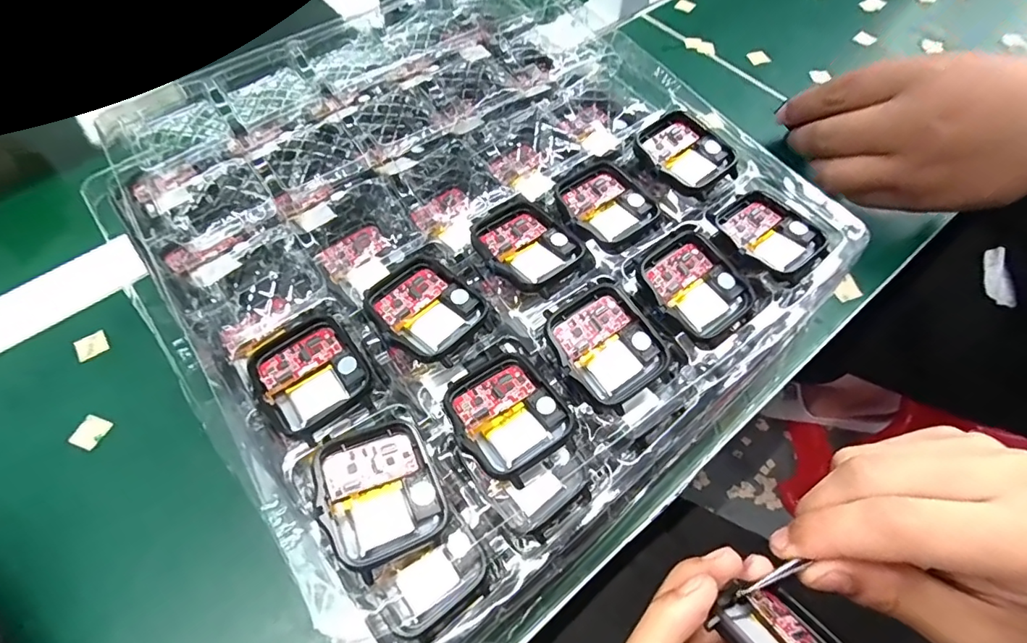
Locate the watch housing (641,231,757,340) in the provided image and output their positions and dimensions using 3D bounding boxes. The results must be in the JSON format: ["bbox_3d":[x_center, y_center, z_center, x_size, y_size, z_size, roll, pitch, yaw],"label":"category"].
[{"bbox_3d":[0.076,-0.015,0.205,0.038,0.013,0.042,-35,66,-18],"label":"watch housing"}]

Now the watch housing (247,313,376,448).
[{"bbox_3d":[-0.075,0.021,0.184,0.037,0.009,0.045,-34,65,-17],"label":"watch housing"}]

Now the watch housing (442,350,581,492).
[{"bbox_3d":[-0.002,0.033,0.178,0.038,0.006,0.045,-33,64,-15],"label":"watch housing"}]

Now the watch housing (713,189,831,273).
[{"bbox_3d":[0.115,-0.040,0.222,0.035,0.007,0.042,-36,66,-18],"label":"watch housing"}]

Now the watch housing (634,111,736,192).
[{"bbox_3d":[0.081,-0.082,0.236,0.038,0.008,0.042,-40,67,-20],"label":"watch housing"}]

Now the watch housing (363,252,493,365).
[{"bbox_3d":[-0.035,-0.005,0.196,0.046,0.013,0.038,37,67,19],"label":"watch housing"}]

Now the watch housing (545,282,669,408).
[{"bbox_3d":[0.036,0.007,0.188,0.036,0.007,0.042,-35,66,-17],"label":"watch housing"}]

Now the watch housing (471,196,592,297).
[{"bbox_3d":[0.006,-0.033,0.211,0.038,0.011,0.047,-37,67,-19],"label":"watch housing"}]

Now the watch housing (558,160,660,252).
[{"bbox_3d":[0.042,-0.054,0.227,0.039,0.008,0.043,-37,67,-19],"label":"watch housing"}]

